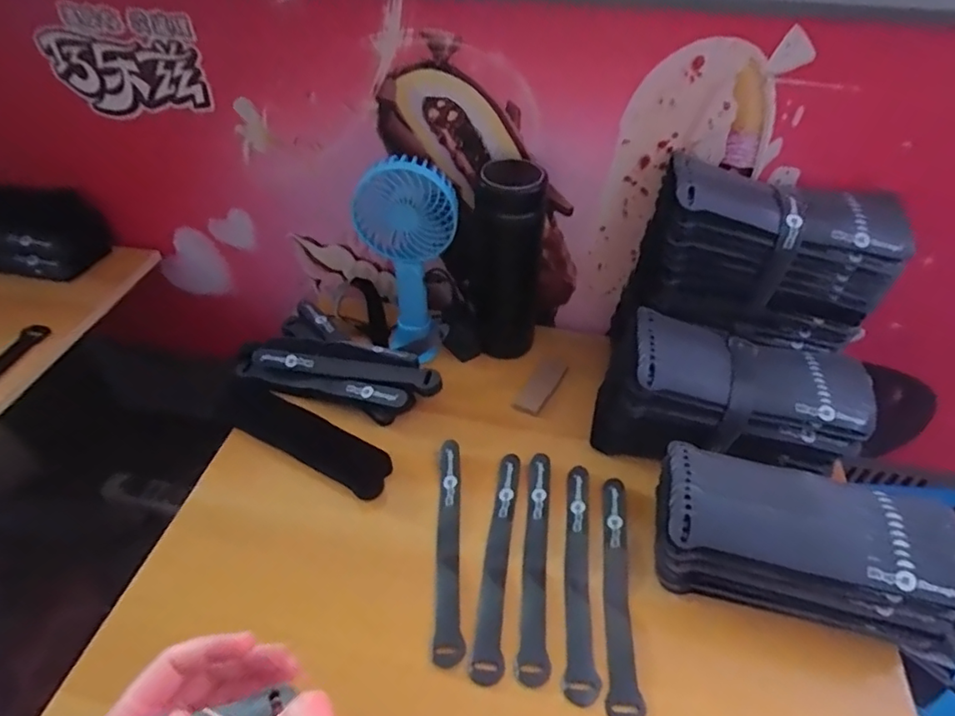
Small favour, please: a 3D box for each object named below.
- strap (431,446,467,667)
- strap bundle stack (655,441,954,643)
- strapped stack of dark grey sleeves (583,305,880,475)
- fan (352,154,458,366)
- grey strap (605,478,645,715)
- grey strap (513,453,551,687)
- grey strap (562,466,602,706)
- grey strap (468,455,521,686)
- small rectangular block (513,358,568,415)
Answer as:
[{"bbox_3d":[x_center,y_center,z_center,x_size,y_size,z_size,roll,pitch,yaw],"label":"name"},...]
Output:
[{"bbox_3d":[-0.024,0.154,0.484,0.023,0.007,0.190,2,46,-5],"label":"strap"},{"bbox_3d":[0.241,0.141,0.439,0.209,0.082,0.090,10,48,10],"label":"strap bundle stack"},{"bbox_3d":[0.230,0.034,0.523,0.230,0.101,0.111,5,47,6],"label":"strapped stack of dark grey sleeves"},{"bbox_3d":[-0.066,-0.090,0.579,0.097,0.196,0.079,-9,47,-7],"label":"fan"},{"bbox_3d":[0.112,0.183,0.459,0.023,0.009,0.193,5,44,4],"label":"grey strap"},{"bbox_3d":[0.051,0.163,0.475,0.024,0.004,0.192,7,44,6],"label":"grey strap"},{"bbox_3d":[0.085,0.170,0.466,0.024,0.006,0.194,6,44,5],"label":"grey strap"},{"bbox_3d":[0.019,0.161,0.474,0.025,0.005,0.193,7,44,6],"label":"grey strap"},{"bbox_3d":[0.070,0.029,0.619,0.030,0.004,0.088,19,42,23],"label":"small rectangular block"}]

